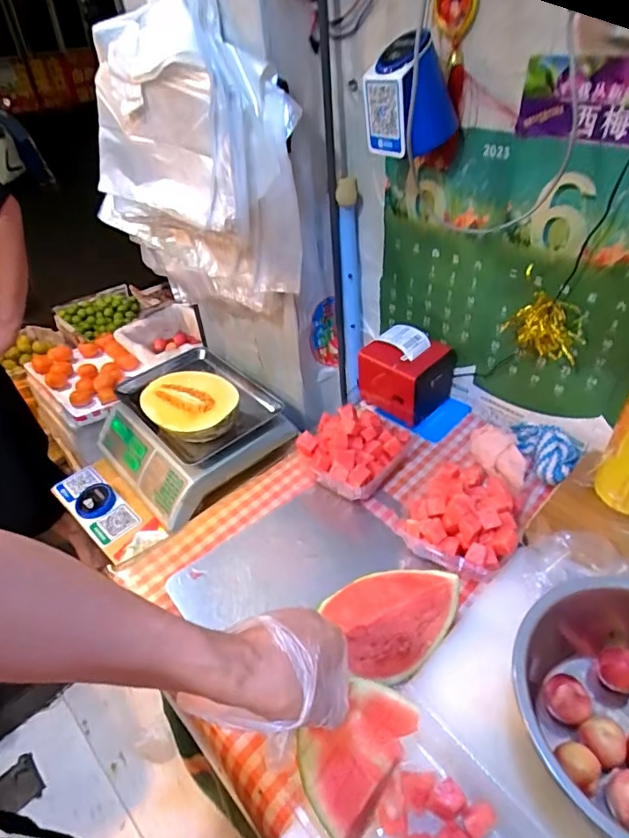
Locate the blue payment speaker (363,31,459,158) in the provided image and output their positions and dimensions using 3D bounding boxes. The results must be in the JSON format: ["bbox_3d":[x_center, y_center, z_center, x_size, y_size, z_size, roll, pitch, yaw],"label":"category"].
[{"bbox_3d":[0.119,-0.406,0.644,0.082,0.115,0.097,-33,47,-28],"label":"blue payment speaker"}]

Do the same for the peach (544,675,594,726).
[{"bbox_3d":[0.253,0.284,0.506,0.039,0.038,0.040,-3,41,3],"label":"peach"}]

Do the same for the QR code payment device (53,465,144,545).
[{"bbox_3d":[-0.451,0.177,1.043,0.224,0.034,0.081,28,51,33],"label":"QR code payment device"}]

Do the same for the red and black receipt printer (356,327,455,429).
[{"bbox_3d":[0.165,-0.085,0.900,0.129,0.128,0.122,31,52,35],"label":"red and black receipt printer"}]

